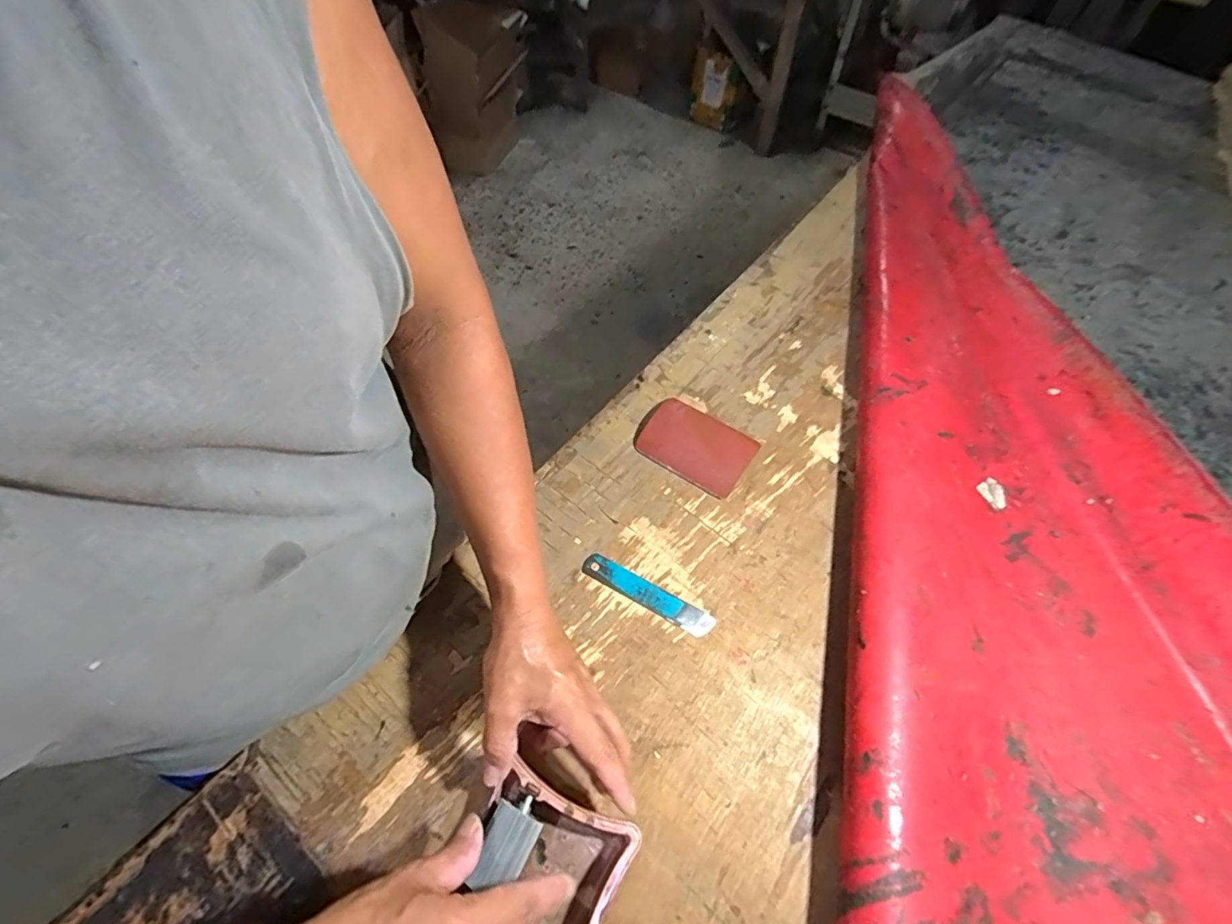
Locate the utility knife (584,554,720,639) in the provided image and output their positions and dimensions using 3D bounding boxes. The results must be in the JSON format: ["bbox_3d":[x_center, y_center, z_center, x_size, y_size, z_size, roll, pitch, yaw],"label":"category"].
[{"bbox_3d":[0.029,0.124,0.500,0.130,0.004,0.024,26,60,14],"label":"utility knife"}]

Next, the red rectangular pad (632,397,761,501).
[{"bbox_3d":[0.084,-0.019,0.585,0.123,0.005,0.086,32,62,17],"label":"red rectangular pad"}]

